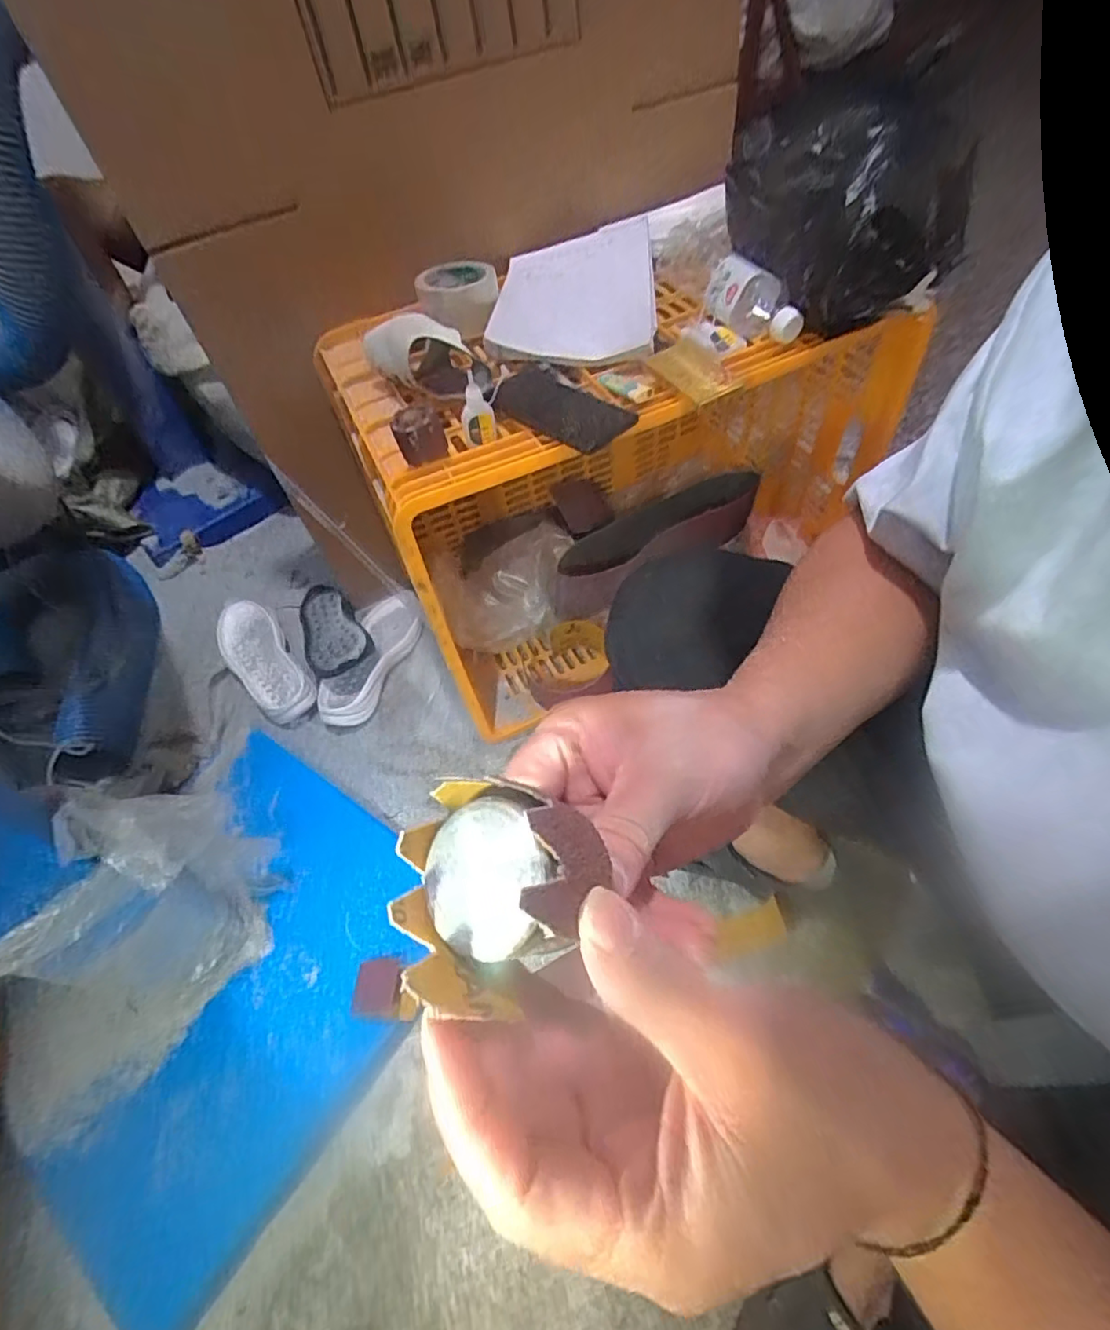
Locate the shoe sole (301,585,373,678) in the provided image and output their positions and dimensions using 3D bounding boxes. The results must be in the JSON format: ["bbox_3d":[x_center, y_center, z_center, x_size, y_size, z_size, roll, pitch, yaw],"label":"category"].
[{"bbox_3d":[-0.399,-0.067,1.078,0.102,0.023,0.278,-26,42,-15],"label":"shoe sole"}]

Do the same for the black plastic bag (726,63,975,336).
[{"bbox_3d":[0.276,-0.452,0.594,0.121,0.163,0.210,-26,55,-11],"label":"black plastic bag"}]

